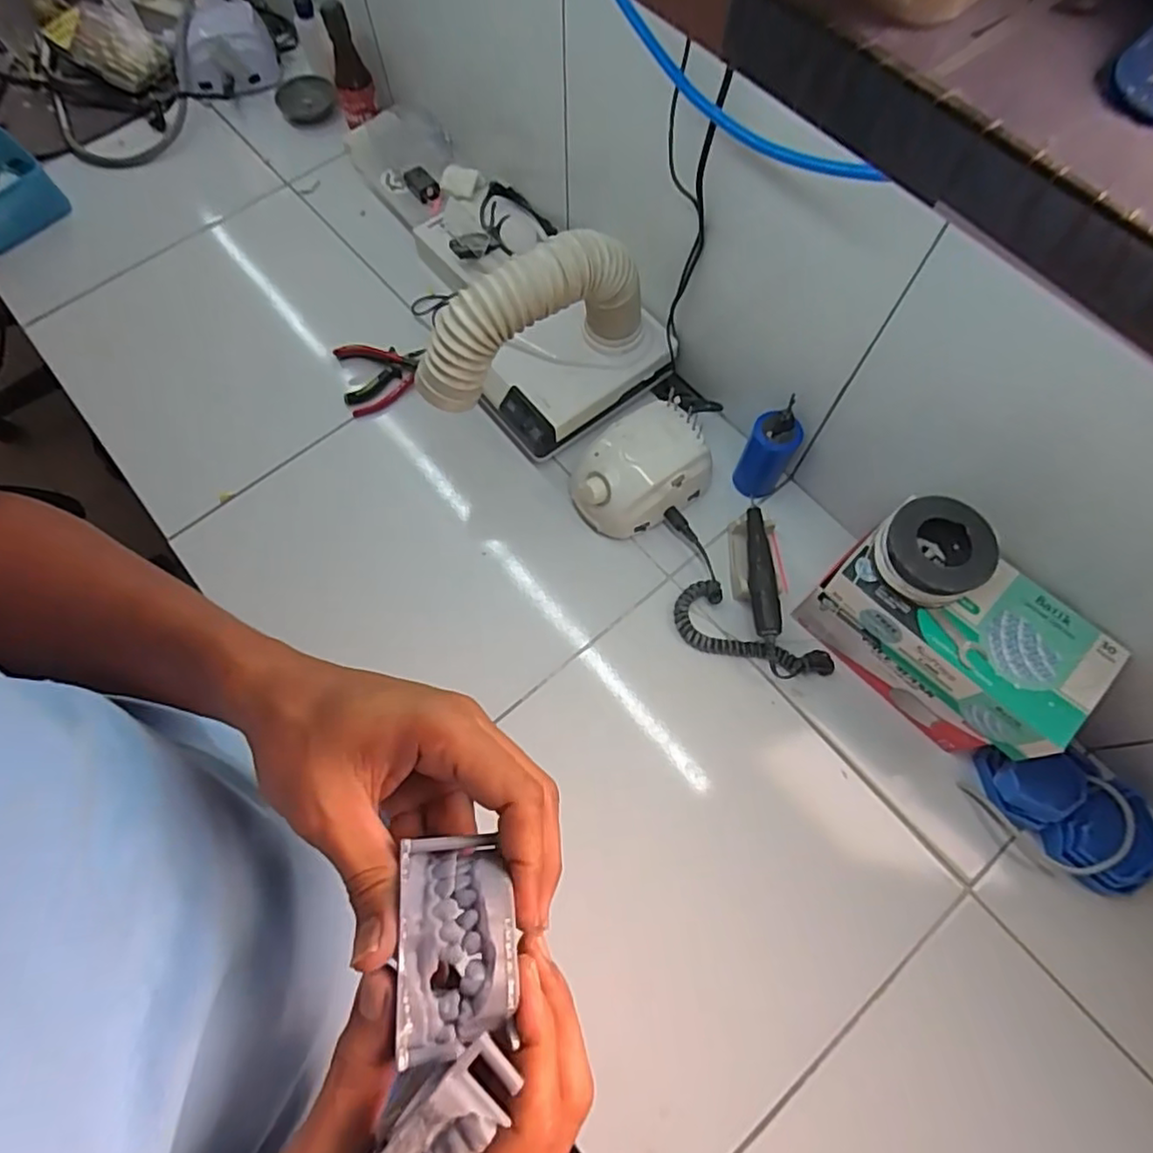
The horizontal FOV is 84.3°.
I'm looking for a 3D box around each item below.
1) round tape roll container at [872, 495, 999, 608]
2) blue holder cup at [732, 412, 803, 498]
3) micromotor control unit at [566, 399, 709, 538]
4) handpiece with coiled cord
[{"bbox_3d":[0.295,-0.019,0.526,0.084,0.046,0.080,0,69,0],"label":"round tape roll container"},{"bbox_3d":[0.206,-0.130,0.681,0.049,0.107,0.050,0,69,0],"label":"blue holder cup"},{"bbox_3d":[0.066,-0.113,0.694,0.139,0.076,0.107,-35,73,-12],"label":"micromotor control unit"},{"bbox_3d":[0.181,0.013,0.667,0.153,0.048,0.176,-1,69,0],"label":"handpiece with coiled cord"}]

